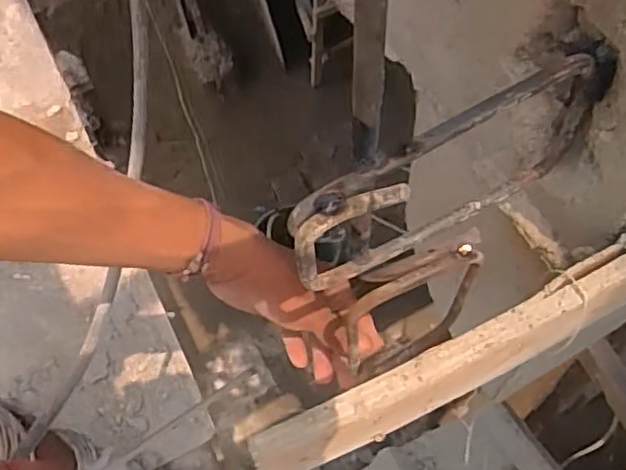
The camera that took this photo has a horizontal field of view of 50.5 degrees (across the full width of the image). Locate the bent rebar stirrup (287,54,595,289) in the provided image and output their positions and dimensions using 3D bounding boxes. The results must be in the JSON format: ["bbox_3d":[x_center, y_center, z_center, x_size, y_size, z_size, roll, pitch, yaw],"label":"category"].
[{"bbox_3d":[0.059,-0.024,0.295,0.152,0.090,0.013,-29,65,-11],"label":"bent rebar stirrup"}]

